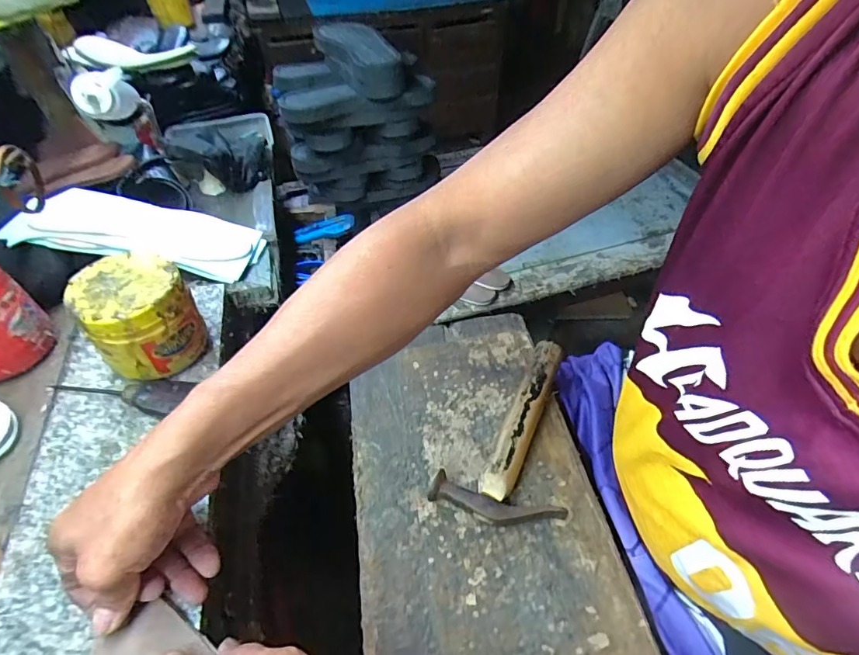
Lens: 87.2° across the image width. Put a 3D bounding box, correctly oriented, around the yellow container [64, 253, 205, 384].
[{"bbox_3d":[-0.280,-0.009,0.448,0.093,0.098,0.089,-36,56,-27],"label":"yellow container"}]

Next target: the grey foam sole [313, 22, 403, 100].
[{"bbox_3d":[-0.119,-0.448,0.745,0.088,0.054,0.218,-26,53,-20],"label":"grey foam sole"}]

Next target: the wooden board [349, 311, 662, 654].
[{"bbox_3d":[0.046,0.174,0.473,0.240,0.019,0.457,-8,48,-5],"label":"wooden board"}]

